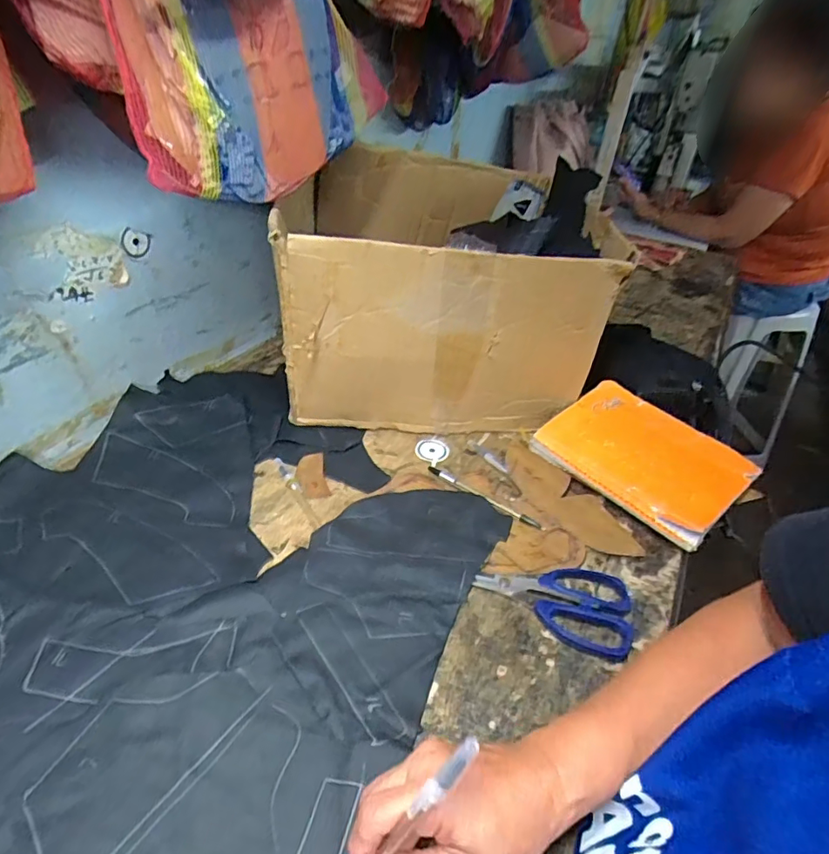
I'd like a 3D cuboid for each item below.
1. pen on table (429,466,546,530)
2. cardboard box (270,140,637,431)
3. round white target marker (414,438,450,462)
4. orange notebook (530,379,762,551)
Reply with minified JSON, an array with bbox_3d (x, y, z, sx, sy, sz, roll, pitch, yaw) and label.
[{"bbox_3d":[0.074,0.075,0.555,0.140,0.004,0.010,28,44,26],"label":"pen on table"},{"bbox_3d":[0.024,-0.189,0.701,0.380,0.239,0.389,-2,39,-10],"label":"cardboard box"},{"bbox_3d":[0.021,0.028,0.626,0.041,0.007,0.035,10,38,6],"label":"round white target marker"},{"bbox_3d":[0.256,0.029,0.583,0.143,0.020,0.198,-36,51,-24],"label":"orange notebook"}]

